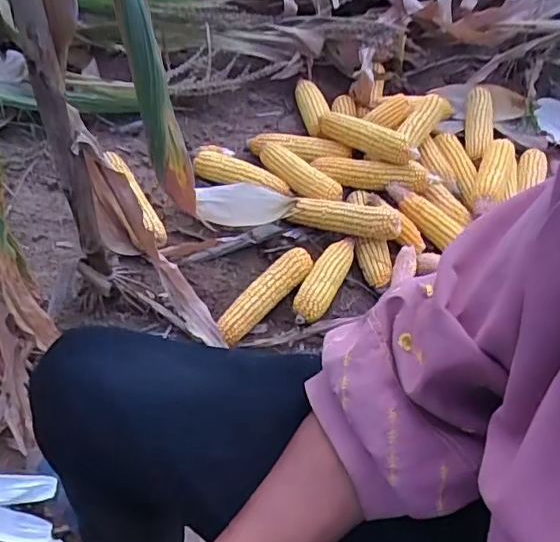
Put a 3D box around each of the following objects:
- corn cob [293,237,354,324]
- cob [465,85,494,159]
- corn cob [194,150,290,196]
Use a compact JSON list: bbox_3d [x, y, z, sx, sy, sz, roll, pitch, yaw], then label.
[{"bbox_3d":[0.079,0.009,0.962,0.056,0.043,0.179,25,51,15],"label":"corn cob"},{"bbox_3d":[0.422,-0.318,1.214,0.061,0.044,0.210,14,49,6],"label":"cob"},{"bbox_3d":[-0.076,-0.177,1.090,0.197,0.054,0.057,16,50,8],"label":"corn cob"}]

